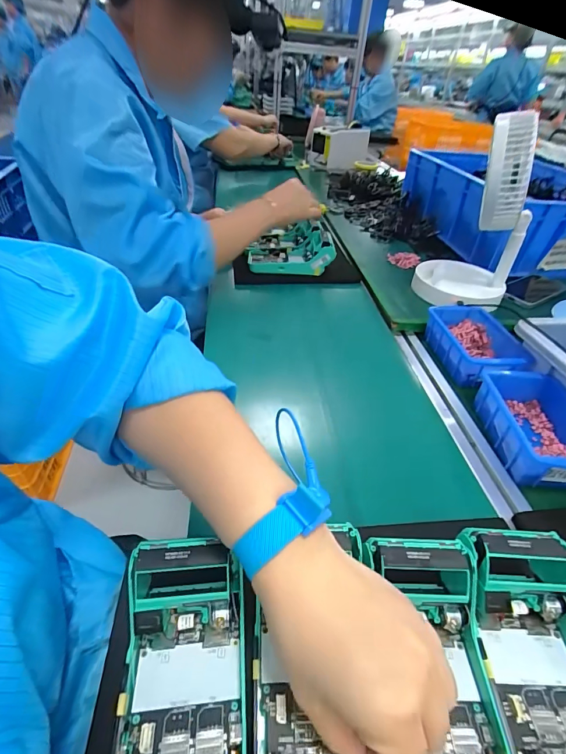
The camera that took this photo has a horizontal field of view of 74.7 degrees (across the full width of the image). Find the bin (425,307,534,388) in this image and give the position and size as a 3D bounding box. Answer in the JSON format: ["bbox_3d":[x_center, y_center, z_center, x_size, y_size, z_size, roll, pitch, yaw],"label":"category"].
[{"bbox_3d":[0.291,-0.047,0.557,0.106,0.047,0.152,-1,42,-6],"label":"bin"}]

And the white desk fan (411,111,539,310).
[{"bbox_3d":[0.327,-0.255,0.606,0.152,0.280,0.162,24,45,20],"label":"white desk fan"}]

